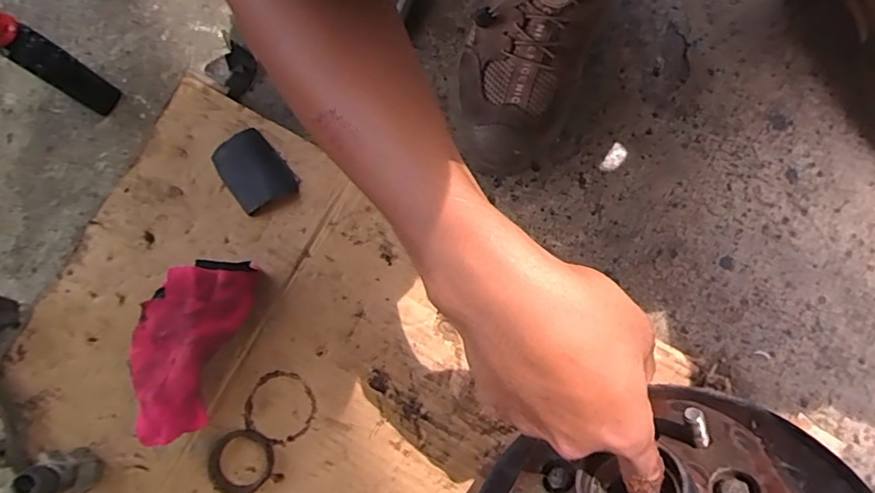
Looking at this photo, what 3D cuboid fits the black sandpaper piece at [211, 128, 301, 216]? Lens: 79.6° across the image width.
[{"bbox_3d":[-0.166,-0.068,0.472,0.053,0.018,0.069,-37,80,-5],"label":"black sandpaper piece"}]

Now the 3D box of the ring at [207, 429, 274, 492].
[{"bbox_3d":[-0.162,0.178,0.431,0.050,0.009,0.051,0,79,1],"label":"ring"}]

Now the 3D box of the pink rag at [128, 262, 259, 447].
[{"bbox_3d":[-0.204,0.081,0.427,0.065,0.055,0.152,20,80,5],"label":"pink rag"}]

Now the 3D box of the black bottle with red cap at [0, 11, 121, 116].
[{"bbox_3d":[-0.327,-0.156,0.440,0.026,0.140,0.031,36,82,8],"label":"black bottle with red cap"}]

